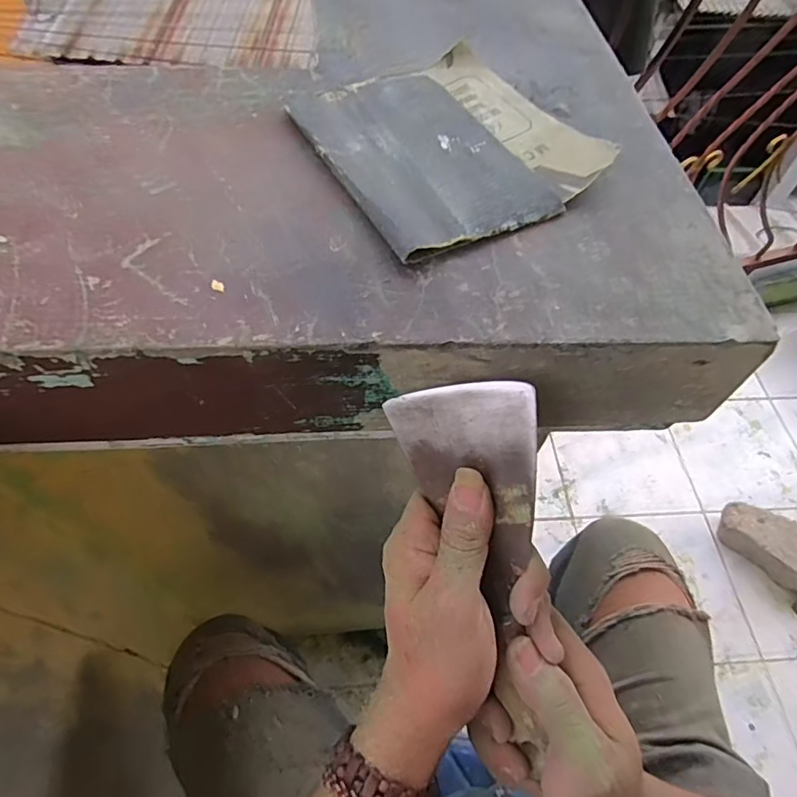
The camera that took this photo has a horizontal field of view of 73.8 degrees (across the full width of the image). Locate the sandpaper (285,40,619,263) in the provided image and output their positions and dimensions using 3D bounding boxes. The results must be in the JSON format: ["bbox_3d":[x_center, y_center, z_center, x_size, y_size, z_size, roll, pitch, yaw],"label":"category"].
[{"bbox_3d":[0.023,-0.140,0.283,0.128,0.011,0.146,-24,62,-17],"label":"sandpaper"}]

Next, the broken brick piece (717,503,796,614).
[{"bbox_3d":[0.789,0.311,1.090,0.146,0.072,0.251,-34,65,-22],"label":"broken brick piece"}]

